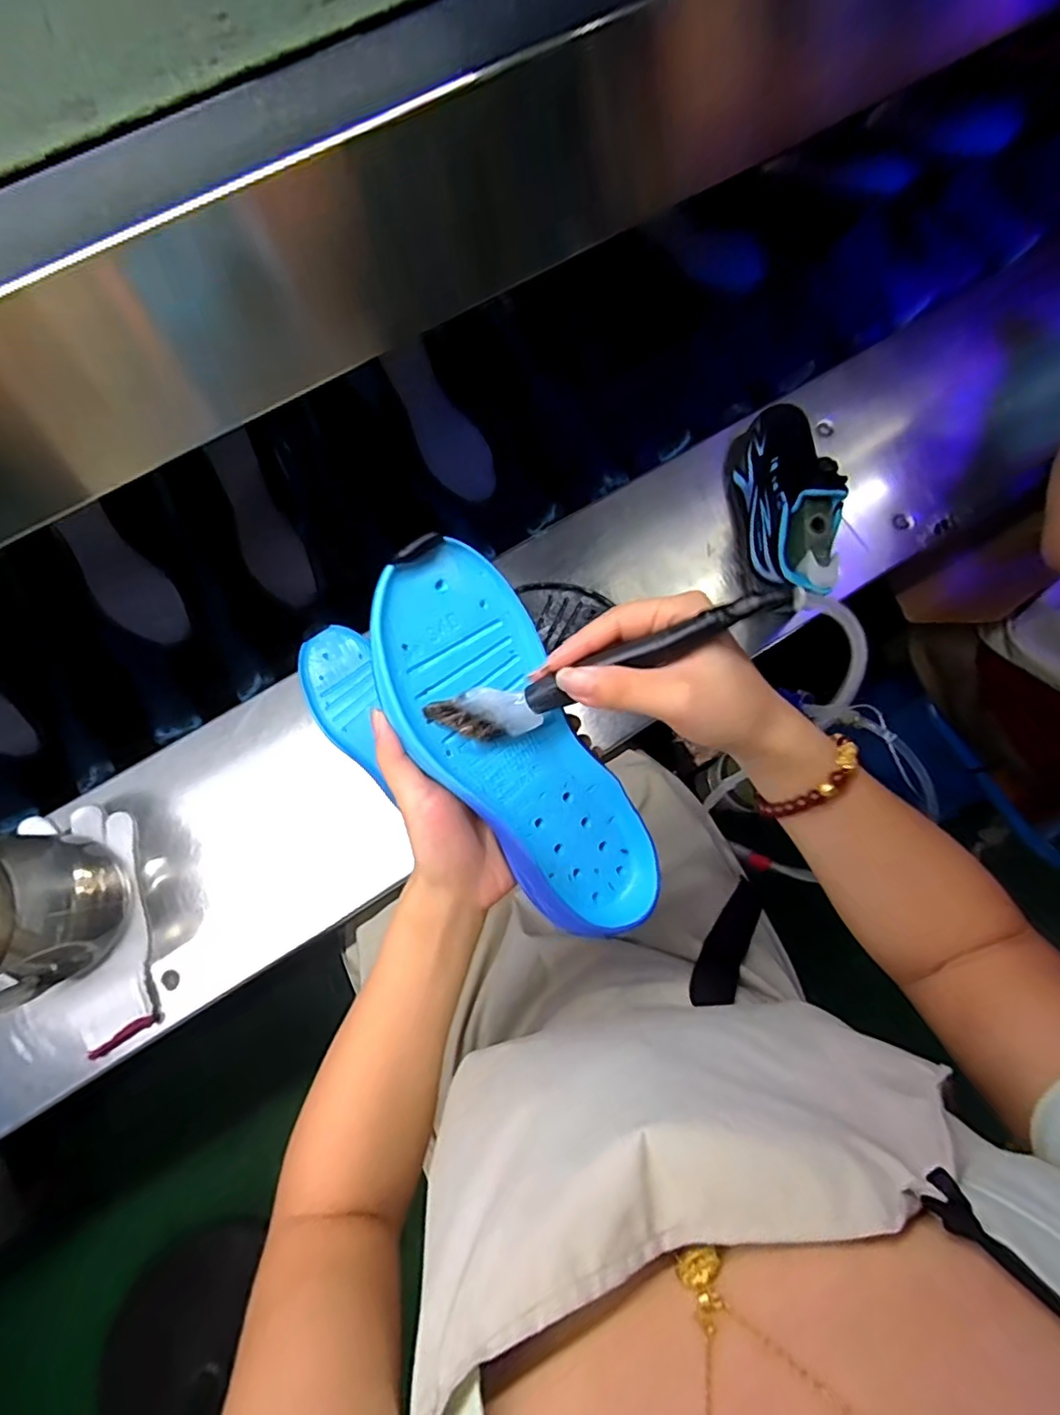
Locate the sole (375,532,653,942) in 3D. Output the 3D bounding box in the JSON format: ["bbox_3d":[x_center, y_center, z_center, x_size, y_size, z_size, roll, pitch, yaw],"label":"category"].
[{"bbox_3d":[-0.006,0.025,0.316,0.084,0.027,0.222,-34,103,-8],"label":"sole"}]

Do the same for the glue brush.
[{"bbox_3d":[0.034,-0.013,0.282,0.175,0.036,0.010,-18,35,19],"label":"glue brush"}]

